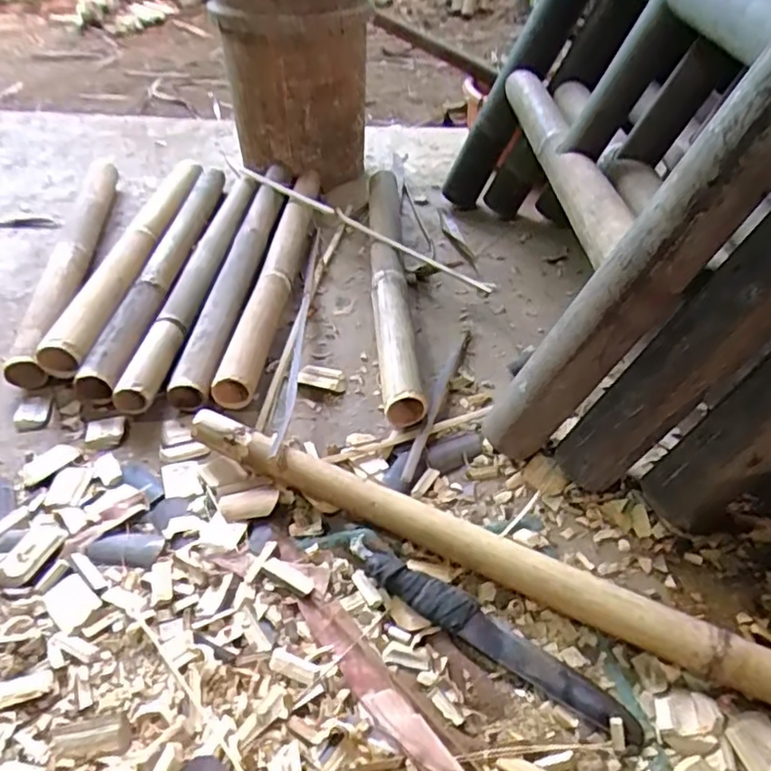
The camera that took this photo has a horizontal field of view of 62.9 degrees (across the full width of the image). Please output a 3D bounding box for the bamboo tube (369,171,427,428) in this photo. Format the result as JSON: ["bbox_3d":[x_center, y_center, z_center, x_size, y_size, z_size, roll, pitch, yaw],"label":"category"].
[{"bbox_3d":[0.007,-0.168,0.964,0.056,0.057,0.617,-2,42,-1],"label":"bamboo tube"}]

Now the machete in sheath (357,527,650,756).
[{"bbox_3d":[0.087,0.214,0.553,0.281,0.027,0.040,25,48,26],"label":"machete in sheath"}]

